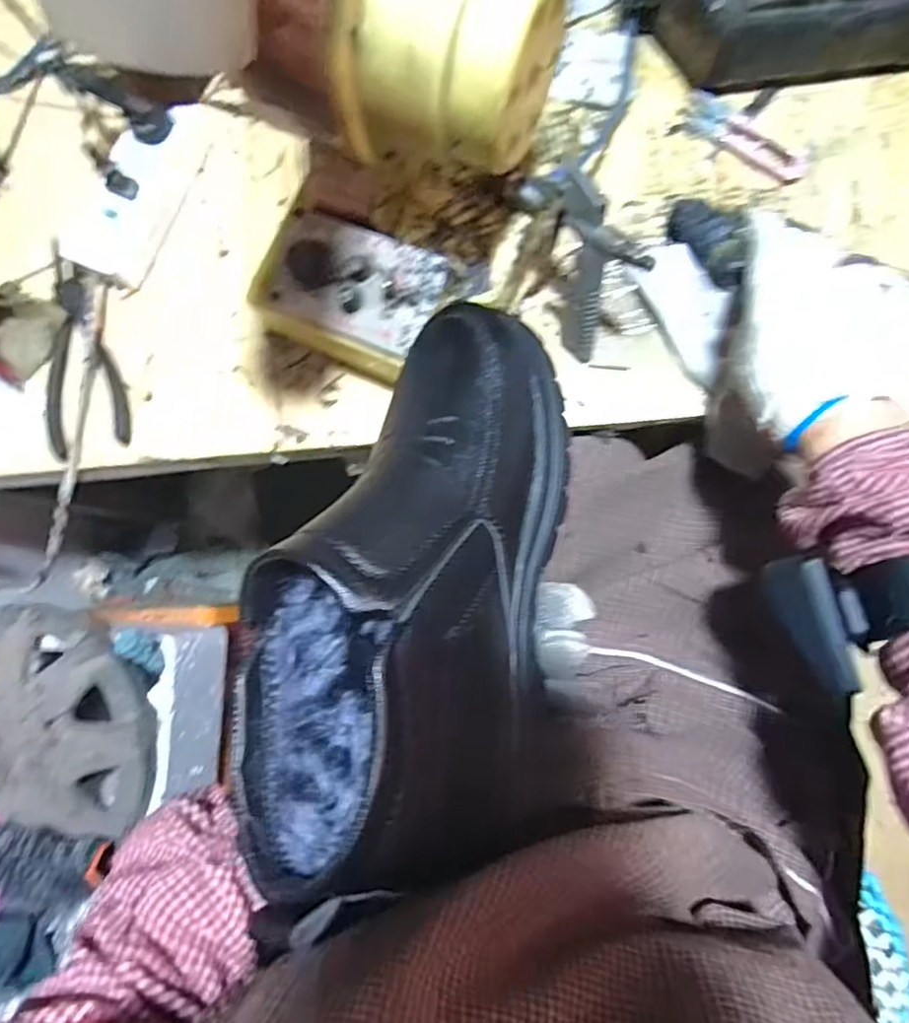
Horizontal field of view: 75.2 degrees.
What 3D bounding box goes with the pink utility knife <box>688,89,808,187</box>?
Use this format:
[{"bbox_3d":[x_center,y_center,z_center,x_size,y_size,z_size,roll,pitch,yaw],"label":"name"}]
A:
[{"bbox_3d":[0.214,-0.278,0.441,0.101,0.005,0.029,43,90,9],"label":"pink utility knife"}]

